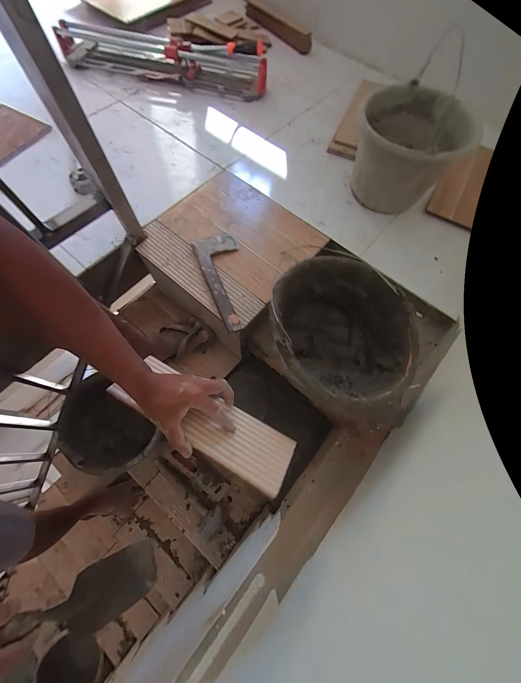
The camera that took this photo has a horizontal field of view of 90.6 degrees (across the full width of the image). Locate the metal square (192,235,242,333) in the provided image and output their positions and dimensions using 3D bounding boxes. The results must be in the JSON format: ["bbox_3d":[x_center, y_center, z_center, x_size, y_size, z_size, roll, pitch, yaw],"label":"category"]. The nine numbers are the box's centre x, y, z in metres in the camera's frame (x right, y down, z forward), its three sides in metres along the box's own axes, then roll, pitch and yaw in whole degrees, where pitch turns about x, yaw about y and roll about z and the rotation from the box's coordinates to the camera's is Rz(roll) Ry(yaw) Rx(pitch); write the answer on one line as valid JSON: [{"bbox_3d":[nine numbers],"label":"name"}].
[{"bbox_3d":[-0.075,-0.156,0.632,0.112,0.023,0.269,-18,68,-18],"label":"metal square"}]

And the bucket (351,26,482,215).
[{"bbox_3d":[0.397,-0.515,0.704,0.294,0.198,0.247,-39,74,-17],"label":"bucket"}]

